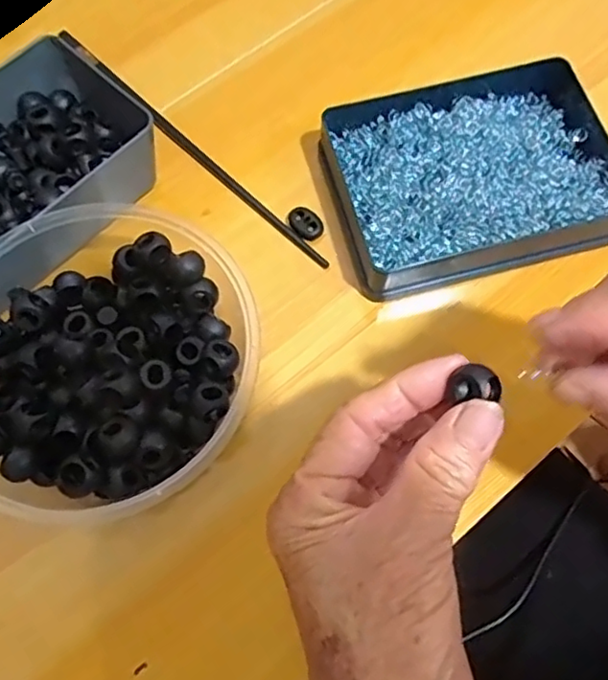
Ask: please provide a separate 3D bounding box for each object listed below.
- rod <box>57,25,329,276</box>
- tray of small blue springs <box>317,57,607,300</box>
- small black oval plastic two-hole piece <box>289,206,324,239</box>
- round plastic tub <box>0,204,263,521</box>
[{"bbox_3d":[-0.072,-0.119,0.367,0.006,0.006,0.233,-43,75,-14],"label":"rod"},{"bbox_3d":[0.092,-0.092,0.342,0.150,0.030,0.118,-14,70,-5],"label":"tray of small blue springs"},{"bbox_3d":[0.001,-0.066,0.346,0.016,0.004,0.021,-37,74,-12],"label":"small black oval plastic two-hole piece"},{"bbox_3d":[-0.098,0.009,0.291,0.152,0.051,0.142,35,74,12],"label":"round plastic tub"}]

